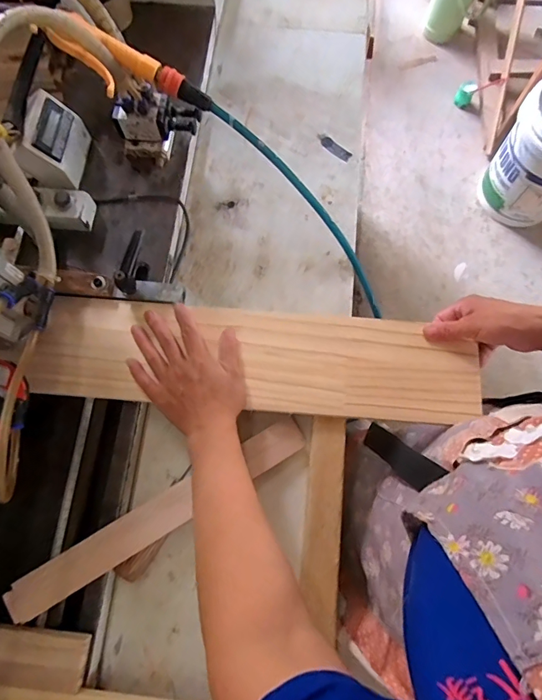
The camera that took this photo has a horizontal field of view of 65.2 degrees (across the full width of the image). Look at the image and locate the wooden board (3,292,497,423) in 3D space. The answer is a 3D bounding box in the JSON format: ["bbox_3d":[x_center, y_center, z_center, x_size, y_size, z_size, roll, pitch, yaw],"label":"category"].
[{"bbox_3d":[-0.018,0.007,0.502,0.512,0.018,0.125,6,74,2],"label":"wooden board"}]

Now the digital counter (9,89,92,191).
[{"bbox_3d":[-0.285,-0.272,0.549,0.064,0.074,0.094,3,74,0],"label":"digital counter"}]

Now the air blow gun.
[{"bbox_3d":[-0.158,-0.304,0.469,0.180,0.029,0.077,10,72,-26],"label":"air blow gun"}]

